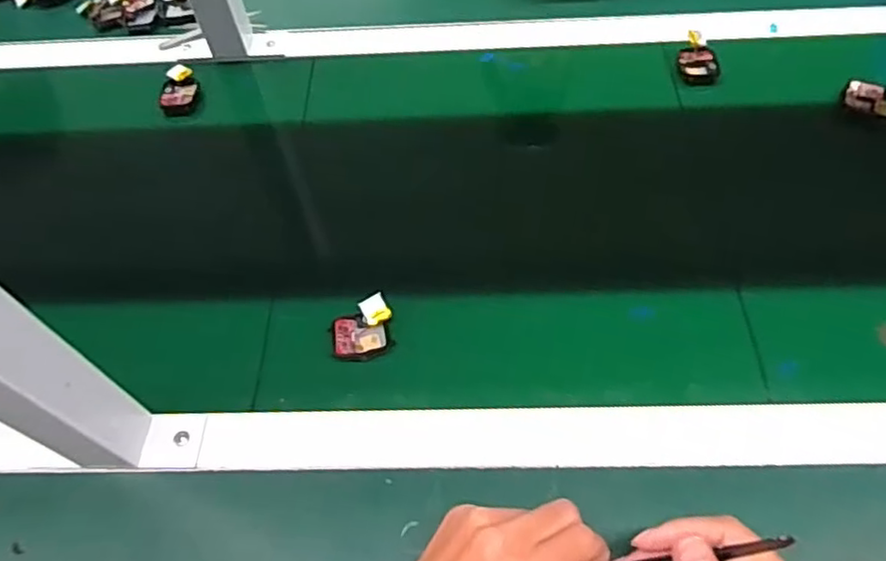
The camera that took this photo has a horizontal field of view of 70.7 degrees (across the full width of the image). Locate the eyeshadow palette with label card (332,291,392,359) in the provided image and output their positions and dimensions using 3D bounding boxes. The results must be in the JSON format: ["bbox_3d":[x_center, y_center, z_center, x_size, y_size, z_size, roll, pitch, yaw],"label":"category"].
[{"bbox_3d":[-0.062,0.037,0.477,0.046,0.015,0.044,-14,59,-4],"label":"eyeshadow palette with label card"}]

